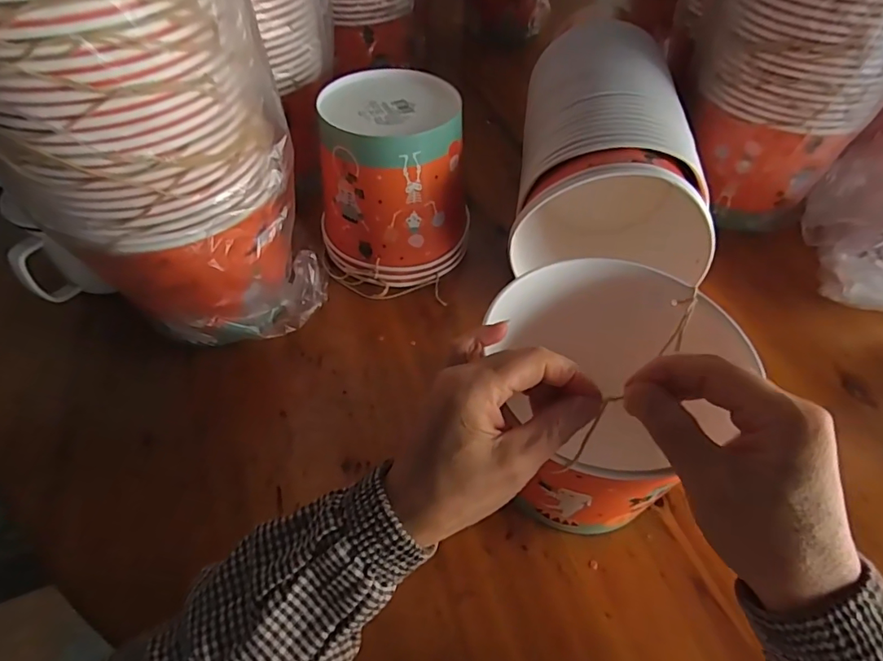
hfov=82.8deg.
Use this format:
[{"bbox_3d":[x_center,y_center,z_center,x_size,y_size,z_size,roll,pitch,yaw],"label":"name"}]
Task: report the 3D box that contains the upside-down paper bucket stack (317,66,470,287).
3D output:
[{"bbox_3d":[-0.045,-0.147,0.504,0.143,0.157,0.138,0,51,0],"label":"upside-down paper bucket stack"}]

